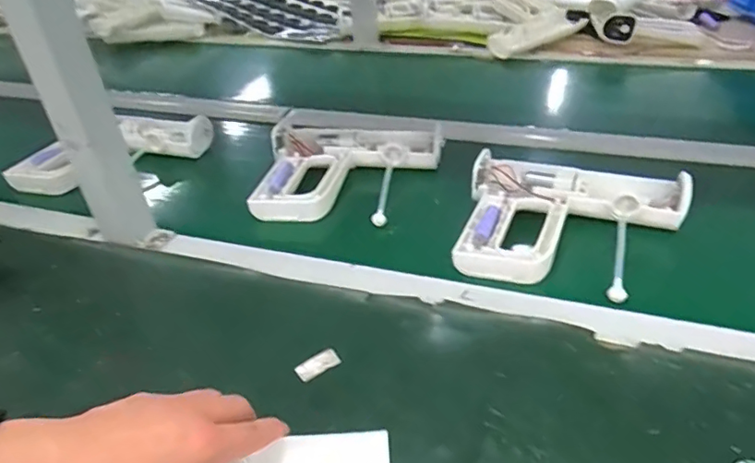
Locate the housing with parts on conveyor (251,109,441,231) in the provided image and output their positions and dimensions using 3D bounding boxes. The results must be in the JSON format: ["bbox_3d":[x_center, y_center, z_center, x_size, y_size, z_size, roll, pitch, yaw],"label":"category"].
[{"bbox_3d":[-0.030,-0.090,0.702,0.218,0.033,0.224,-1,37,7],"label":"housing with parts on conveyor"}]

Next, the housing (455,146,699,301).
[{"bbox_3d":[0.196,-0.014,0.555,0.211,0.034,0.178,7,38,17],"label":"housing"}]

